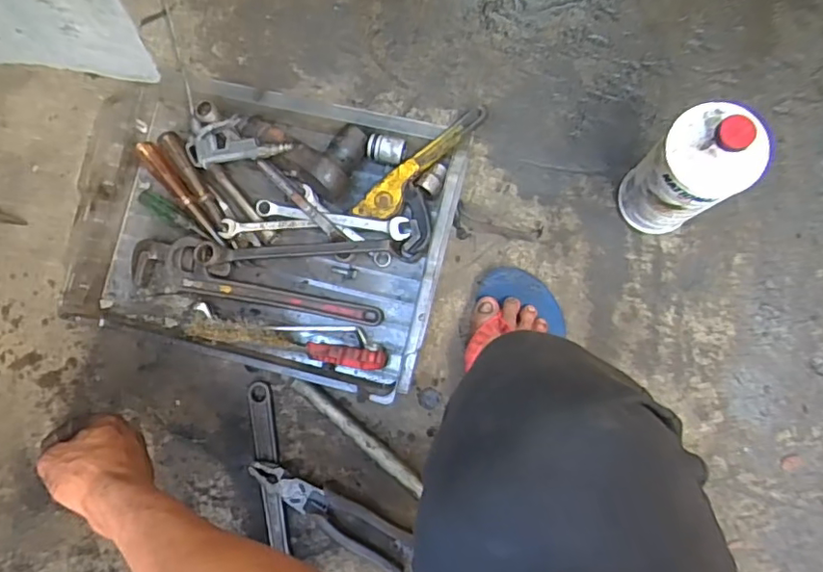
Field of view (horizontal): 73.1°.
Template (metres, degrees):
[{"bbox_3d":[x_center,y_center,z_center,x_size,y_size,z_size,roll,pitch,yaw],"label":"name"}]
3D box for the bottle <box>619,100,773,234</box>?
[{"bbox_3d":[0.278,-0.114,0.570,0.078,0.222,0.084,0,85,5],"label":"bottle"}]

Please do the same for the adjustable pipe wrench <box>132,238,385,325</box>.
[{"bbox_3d":[-0.199,0.000,0.699,0.324,0.031,0.072,13,86,6],"label":"adjustable pipe wrench"}]

